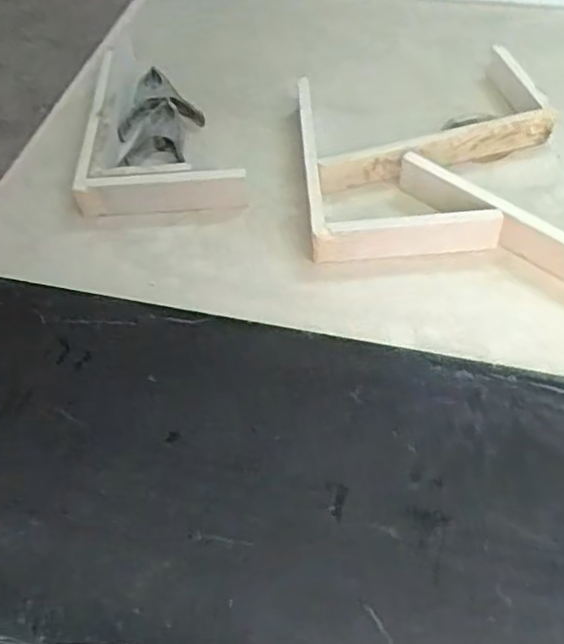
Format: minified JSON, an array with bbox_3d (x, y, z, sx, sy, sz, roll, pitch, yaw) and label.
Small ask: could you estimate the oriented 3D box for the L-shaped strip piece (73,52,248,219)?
[{"bbox_3d":[-0.163,-0.272,0.943,0.219,0.060,0.313,-4,53,0],"label":"L-shaped strip piece"}]

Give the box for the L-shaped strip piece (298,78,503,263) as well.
[{"bbox_3d":[0.135,-0.193,0.847,0.217,0.062,0.272,-4,53,0],"label":"L-shaped strip piece"}]

